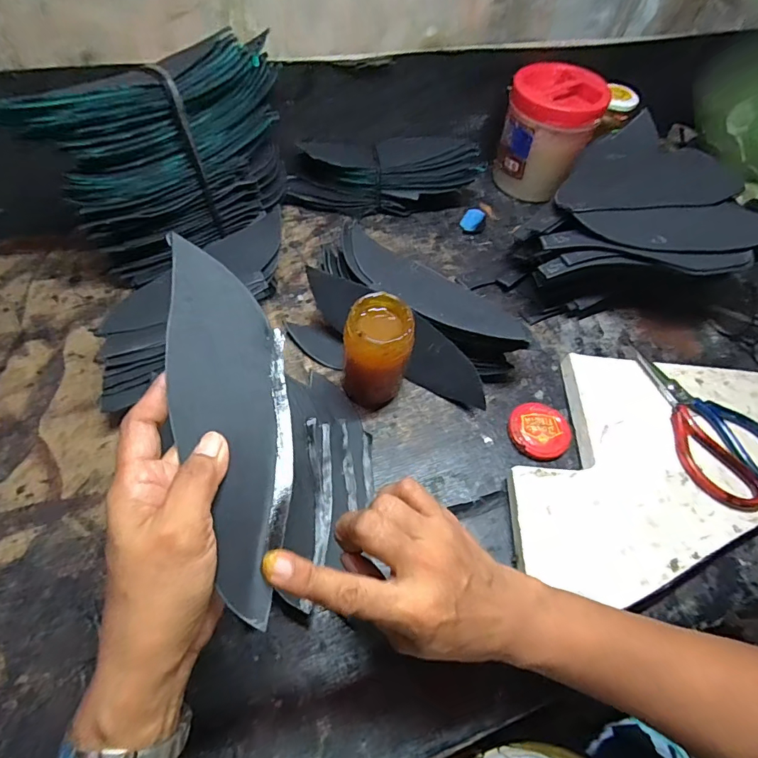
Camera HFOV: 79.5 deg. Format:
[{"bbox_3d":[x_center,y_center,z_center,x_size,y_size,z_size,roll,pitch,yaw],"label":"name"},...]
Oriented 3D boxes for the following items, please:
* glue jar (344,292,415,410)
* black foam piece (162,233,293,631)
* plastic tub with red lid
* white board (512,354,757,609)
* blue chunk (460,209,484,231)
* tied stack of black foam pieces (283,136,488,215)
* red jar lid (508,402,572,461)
[{"bbox_3d":[-0.001,-0.019,0.419,0.056,0.111,0.054,2,57,-2],"label":"glue jar"},{"bbox_3d":[-0.081,0.017,0.254,0.064,0.020,0.207,-13,69,-12],"label":"black foam piece"},{"bbox_3d":[0.223,-0.328,0.622,0.110,0.141,0.104,2,57,-2],"label":"plastic tub with red lid"},{"bbox_3d":[0.252,0.065,0.438,0.330,0.029,0.199,-20,61,-15],"label":"white board"},{"bbox_3d":[0.124,-0.211,0.608,0.028,0.028,0.021,14,58,6],"label":"blue chunk"},{"bbox_3d":[0.004,-0.266,0.602,0.247,0.076,0.083,-11,59,-10],"label":"tied stack of black foam pieces"},{"bbox_3d":[0.157,0.051,0.448,0.057,0.011,0.058,2,57,-2],"label":"red jar lid"}]

